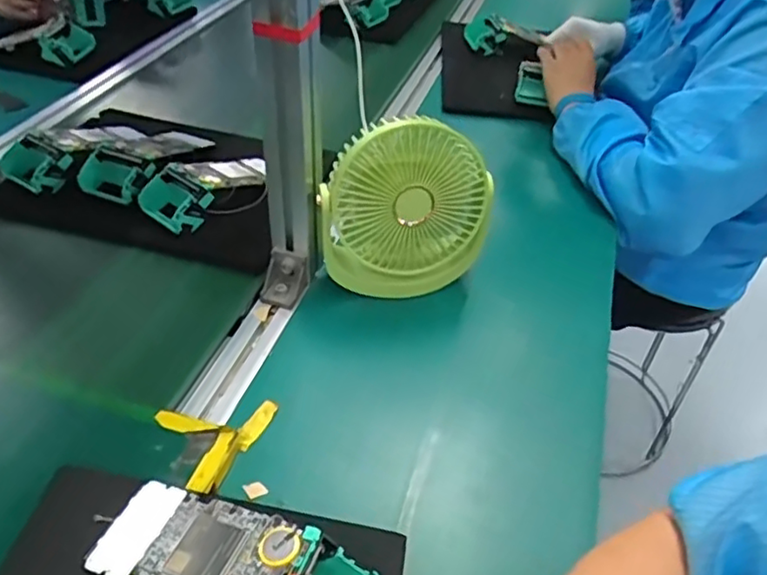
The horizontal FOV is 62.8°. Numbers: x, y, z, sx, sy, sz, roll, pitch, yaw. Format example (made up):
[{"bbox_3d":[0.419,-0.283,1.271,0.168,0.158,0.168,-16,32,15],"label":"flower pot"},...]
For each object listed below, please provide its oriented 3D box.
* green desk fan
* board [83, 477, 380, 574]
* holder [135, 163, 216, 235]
[{"bbox_3d":[0.020,-0.072,0.582,0.158,0.161,0.074,-17,49,-11],"label":"green desk fan"},{"bbox_3d":[-0.087,0.173,0.383,0.164,0.047,0.072,15,51,17],"label":"board"},{"bbox_3d":[-0.230,-0.100,0.677,0.083,0.038,0.051,32,57,28],"label":"holder"}]

